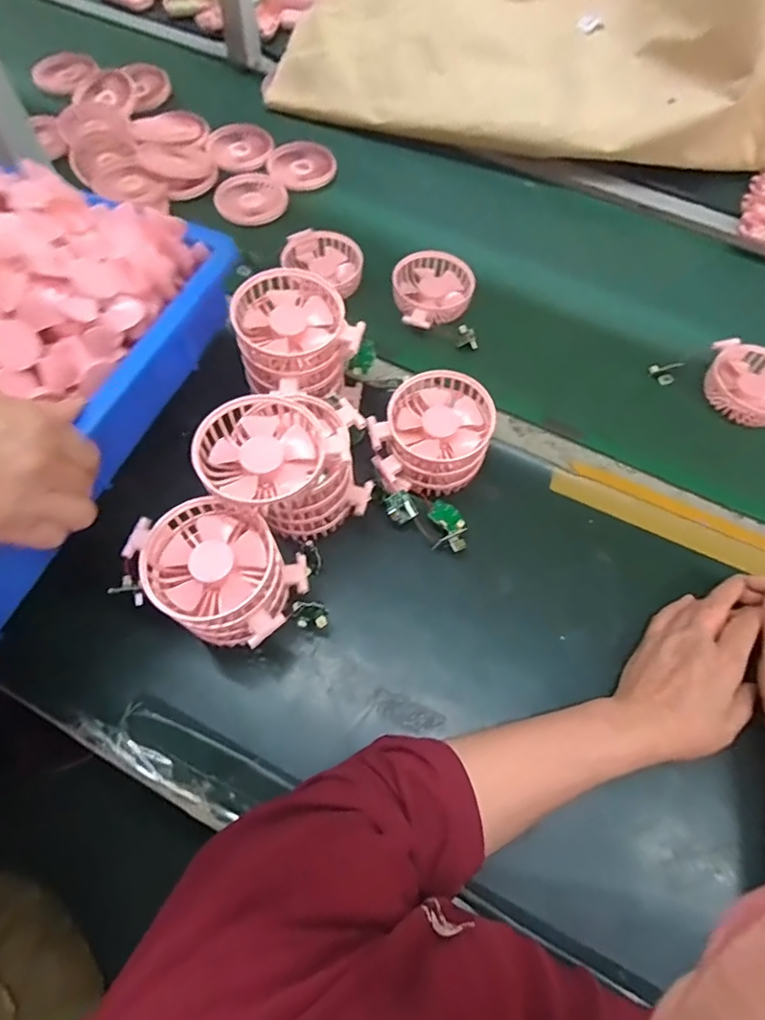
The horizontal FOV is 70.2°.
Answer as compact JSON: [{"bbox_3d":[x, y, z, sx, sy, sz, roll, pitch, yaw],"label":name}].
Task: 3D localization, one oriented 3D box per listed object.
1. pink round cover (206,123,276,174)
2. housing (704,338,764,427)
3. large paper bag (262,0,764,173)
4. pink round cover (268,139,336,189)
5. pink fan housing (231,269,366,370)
[{"bbox_3d":[-0.190,-0.488,0.733,0.083,0.014,0.092,14,62,4],"label":"pink round cover"},{"bbox_3d":[0.385,-0.131,0.569,0.094,0.028,0.085,32,65,13],"label":"housing"},{"bbox_3d":[0.213,-0.704,0.676,0.691,0.312,0.350,15,62,4],"label":"large paper bag"},{"bbox_3d":[-0.109,-0.457,0.717,0.098,0.009,0.082,39,67,16],"label":"pink round cover"},{"bbox_3d":[-0.077,-0.158,0.455,0.090,0.030,0.088,1,62,-3],"label":"pink fan housing"}]

